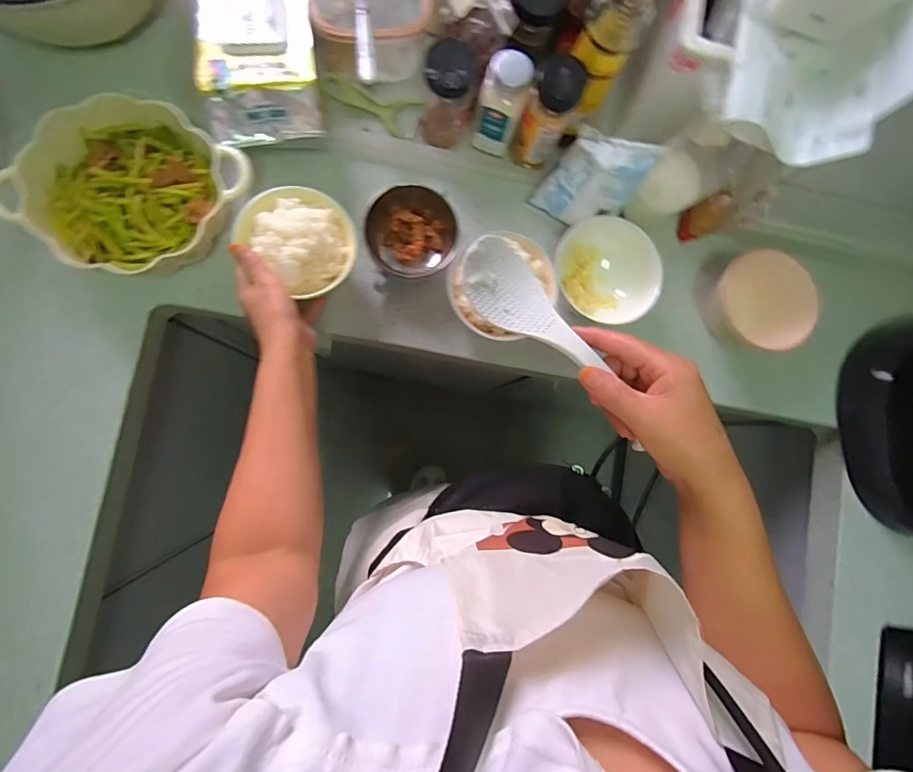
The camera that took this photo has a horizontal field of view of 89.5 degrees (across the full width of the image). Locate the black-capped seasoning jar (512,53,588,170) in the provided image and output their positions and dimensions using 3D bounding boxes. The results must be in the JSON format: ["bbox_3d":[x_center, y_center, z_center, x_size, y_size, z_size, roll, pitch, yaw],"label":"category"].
[{"bbox_3d":[0.107,-0.310,0.539,0.060,0.130,0.056,1,85,-7],"label":"black-capped seasoning jar"}]

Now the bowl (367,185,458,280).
[{"bbox_3d":[-0.053,-0.178,0.549,0.103,0.044,0.107,1,85,-7],"label":"bowl"}]

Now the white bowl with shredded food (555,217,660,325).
[{"bbox_3d":[0.177,-0.136,0.566,0.124,0.069,0.115,1,85,-7],"label":"white bowl with shredded food"}]

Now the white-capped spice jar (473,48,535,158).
[{"bbox_3d":[0.051,-0.328,0.539,0.051,0.116,0.052,13,84,-6],"label":"white-capped spice jar"}]

